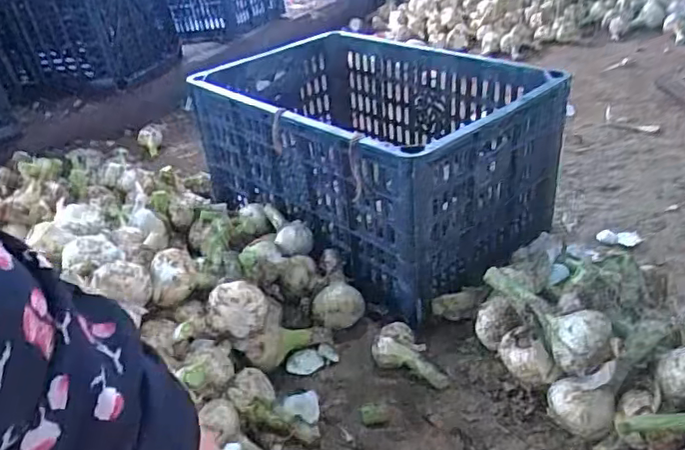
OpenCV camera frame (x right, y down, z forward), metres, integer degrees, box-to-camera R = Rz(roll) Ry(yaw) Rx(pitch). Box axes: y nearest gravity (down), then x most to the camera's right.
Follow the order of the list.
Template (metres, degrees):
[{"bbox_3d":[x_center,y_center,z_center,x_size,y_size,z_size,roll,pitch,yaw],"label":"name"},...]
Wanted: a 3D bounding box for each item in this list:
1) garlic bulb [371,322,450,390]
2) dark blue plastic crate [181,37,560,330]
[{"bbox_3d":[0.075,0.137,0.615,0.082,0.047,0.041,9,36,24],"label":"garlic bulb"},{"bbox_3d":[0.032,-0.106,0.830,0.316,0.227,0.468,-28,38,-29],"label":"dark blue plastic crate"}]

